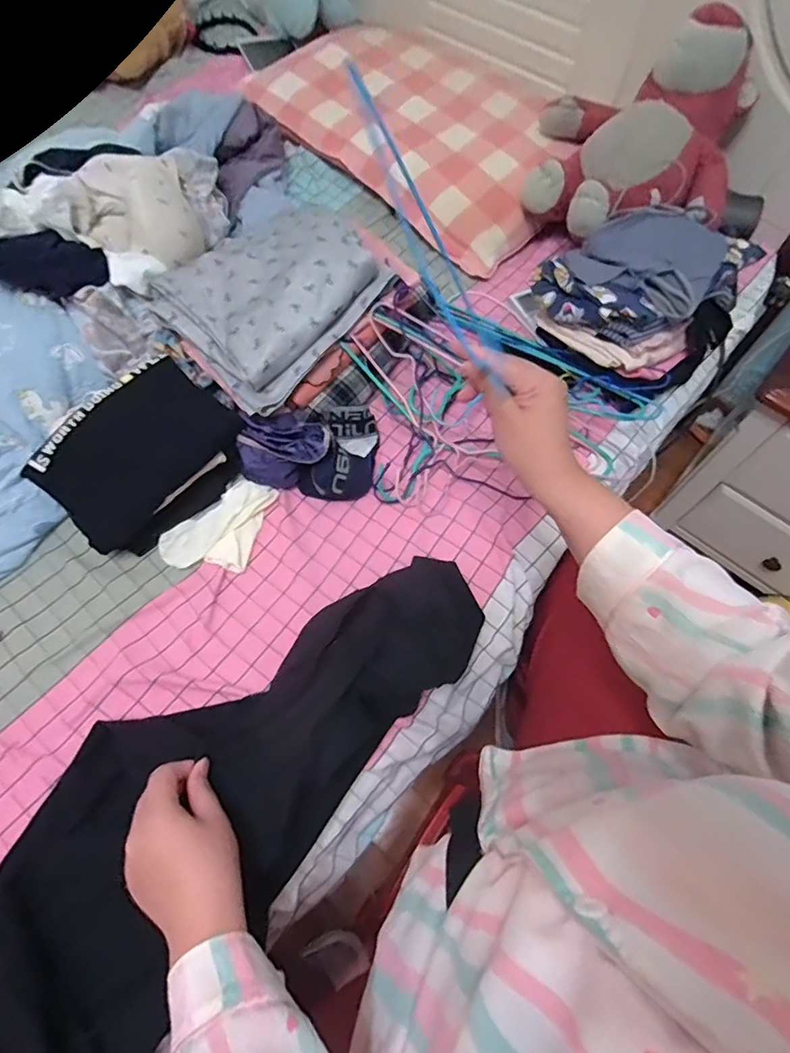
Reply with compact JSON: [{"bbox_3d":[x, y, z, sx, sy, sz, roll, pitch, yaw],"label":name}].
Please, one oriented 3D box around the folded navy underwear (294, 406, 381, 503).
[{"bbox_3d":[-0.070,-0.100,0.719,0.093,0.045,0.147,19,65,8],"label":"folded navy underwear"}]

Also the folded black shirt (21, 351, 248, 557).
[{"bbox_3d":[-0.323,-0.091,0.676,0.235,0.021,0.182,-41,111,-14],"label":"folded black shirt"}]

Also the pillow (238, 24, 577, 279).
[{"bbox_3d":[0.062,-0.790,1.011,0.648,0.106,0.398,42,70,17],"label":"pillow"}]

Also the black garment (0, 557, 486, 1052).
[{"bbox_3d":[-0.150,0.246,0.524,0.623,0.066,0.241,-40,71,-20],"label":"black garment"}]

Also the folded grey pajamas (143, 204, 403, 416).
[{"bbox_3d":[-0.175,-0.328,0.718,0.231,0.051,0.273,42,88,10],"label":"folded grey pajamas"}]

